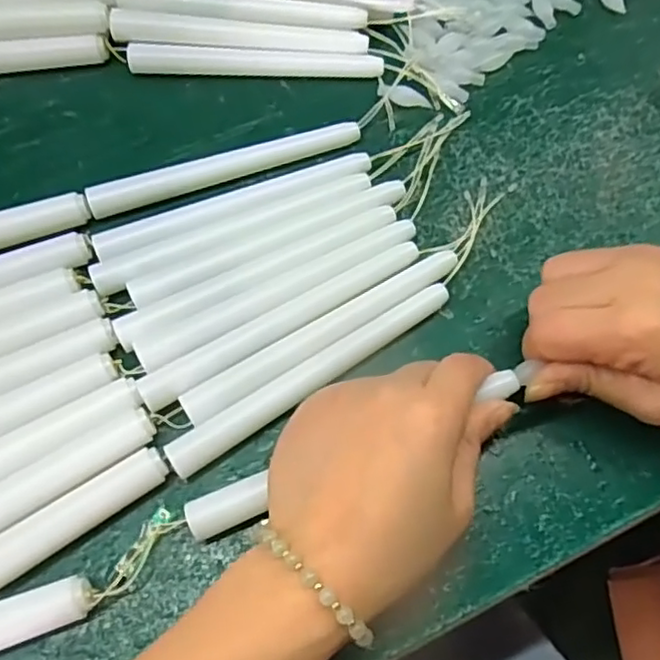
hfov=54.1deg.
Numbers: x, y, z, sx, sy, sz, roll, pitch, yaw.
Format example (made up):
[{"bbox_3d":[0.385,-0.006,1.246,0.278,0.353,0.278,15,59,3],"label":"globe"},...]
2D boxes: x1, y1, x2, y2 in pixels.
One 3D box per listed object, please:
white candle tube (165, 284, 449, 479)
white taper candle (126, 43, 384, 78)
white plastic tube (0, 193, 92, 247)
[{"bbox_3d":[-0.008,0.019,0.300,0.147,0.016,0.016,-34,70,-12],"label":"white candle tube"},{"bbox_3d":[-0.043,-0.159,0.379,0.146,0.013,0.019,1,67,2],"label":"white taper candle"},{"bbox_3d":[-0.167,-0.051,0.331,0.087,0.018,0.017,-17,67,-6],"label":"white plastic tube"}]

